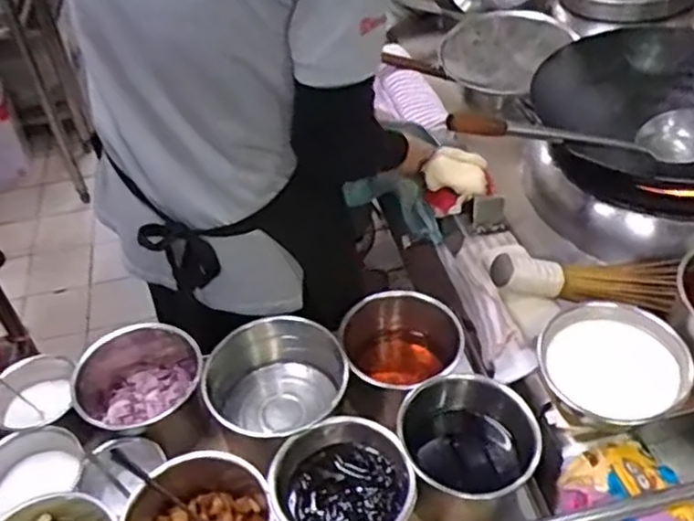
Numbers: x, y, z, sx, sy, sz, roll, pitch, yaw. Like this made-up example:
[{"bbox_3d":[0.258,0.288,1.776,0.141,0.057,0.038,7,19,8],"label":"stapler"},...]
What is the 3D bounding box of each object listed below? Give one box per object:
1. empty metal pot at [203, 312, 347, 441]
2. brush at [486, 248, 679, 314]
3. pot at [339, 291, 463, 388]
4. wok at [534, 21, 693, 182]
[{"bbox_3d":[-0.088,0.162,0.882,0.168,0.103,0.187,-13,44,-7],"label":"empty metal pot"},{"bbox_3d":[0.325,0.022,0.954,0.261,0.058,0.080,6,42,-13],"label":"brush"},{"bbox_3d":[0.074,0.135,0.917,0.152,0.134,0.154,-3,44,3],"label":"pot"},{"bbox_3d":[0.548,-0.267,1.177,0.405,0.097,0.408,-3,44,3],"label":"wok"}]

